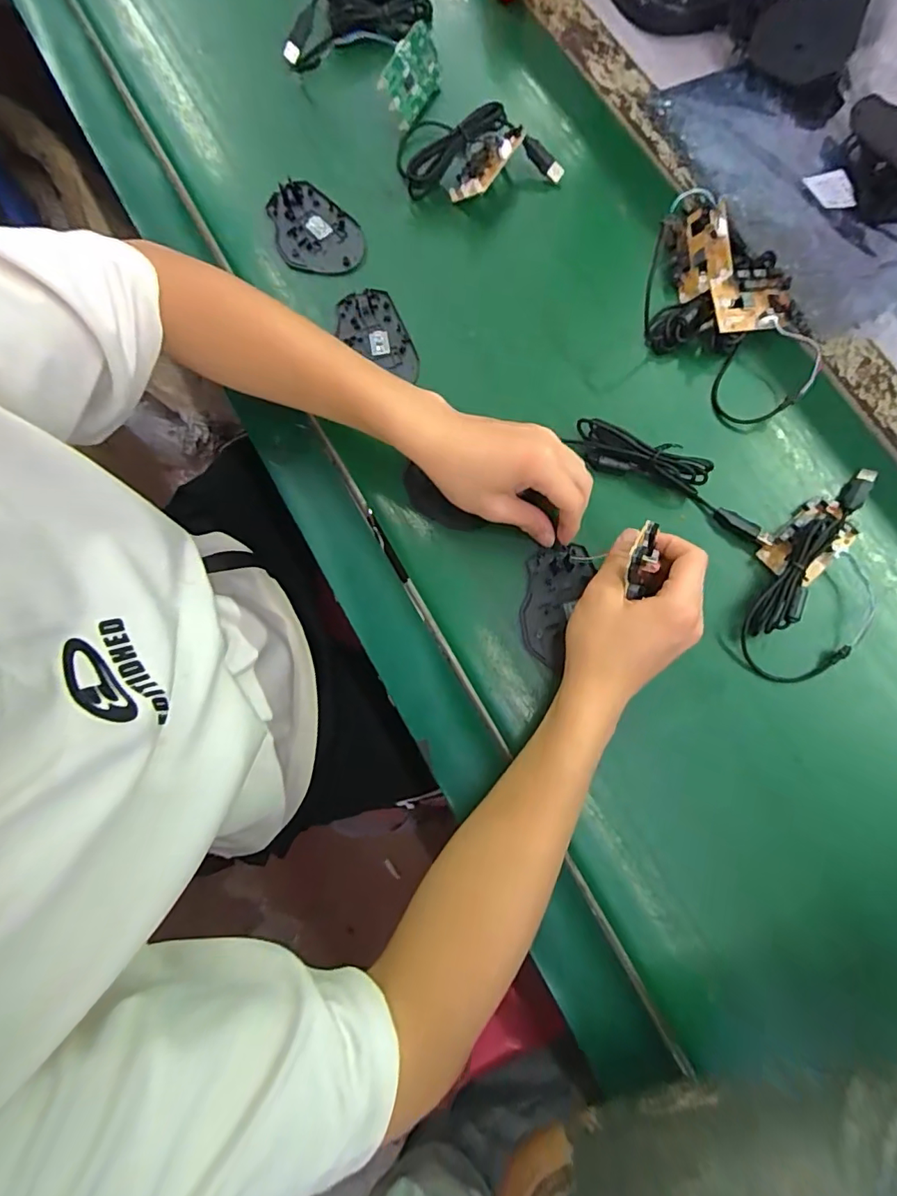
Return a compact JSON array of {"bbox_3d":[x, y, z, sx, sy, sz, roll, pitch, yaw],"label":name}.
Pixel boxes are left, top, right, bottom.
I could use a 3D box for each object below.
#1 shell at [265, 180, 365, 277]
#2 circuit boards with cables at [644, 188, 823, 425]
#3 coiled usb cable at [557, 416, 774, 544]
[{"bbox_3d":[-0.126,-0.340,0.473,0.072,0.007,0.107,-40,81,-7],"label":"shell"},{"bbox_3d":[0.233,-0.246,0.431,0.134,0.035,0.194,-40,81,-7],"label":"circuit boards with cables"},{"bbox_3d":[0.181,-0.097,0.409,0.169,0.026,0.032,26,80,6],"label":"coiled usb cable"}]

